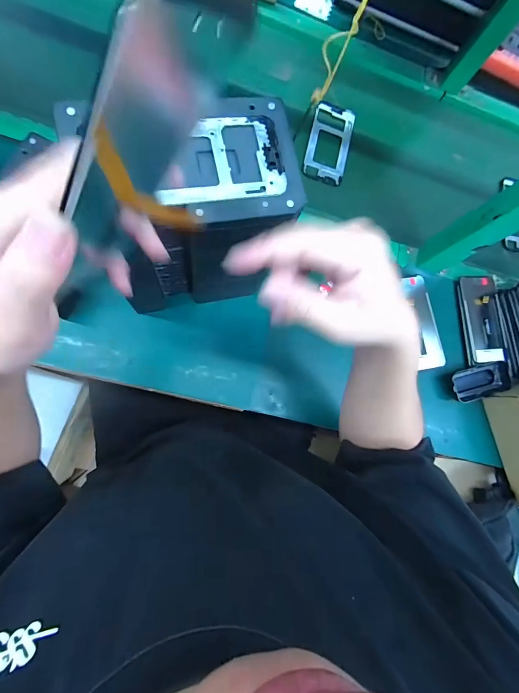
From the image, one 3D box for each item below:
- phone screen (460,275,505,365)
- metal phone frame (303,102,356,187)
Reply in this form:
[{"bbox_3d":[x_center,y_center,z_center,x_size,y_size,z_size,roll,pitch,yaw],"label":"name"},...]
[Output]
[{"bbox_3d":[0.399,-0.050,0.554,0.072,0.013,0.162,1,76,-4],"label":"phone screen"},{"bbox_3d":[0.129,-0.374,0.572,0.076,0.013,0.163,14,79,-6],"label":"metal phone frame"}]

